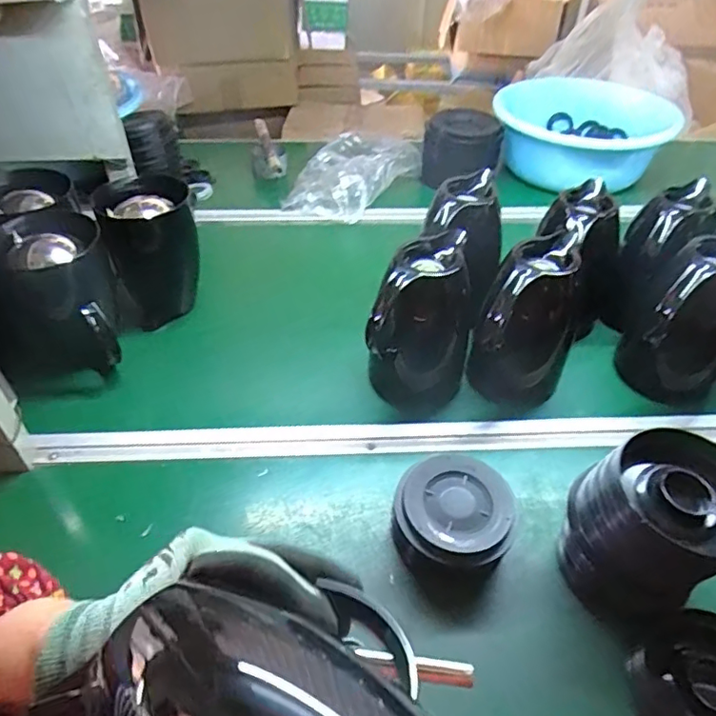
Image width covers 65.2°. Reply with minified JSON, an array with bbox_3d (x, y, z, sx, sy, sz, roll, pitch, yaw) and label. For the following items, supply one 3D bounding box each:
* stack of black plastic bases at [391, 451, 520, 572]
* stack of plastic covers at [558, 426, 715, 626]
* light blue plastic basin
[{"bbox_3d":[0.098,0.165,0.582,0.124,0.069,0.114,18,45,17],"label":"stack of black plastic bases"},{"bbox_3d":[0.272,0.163,0.522,0.117,0.170,0.114,-5,43,-7],"label":"stack of plastic covers"},{"bbox_3d":[0.499,-0.507,1.229,0.359,0.130,0.362,1,43,-1],"label":"light blue plastic basin"}]

